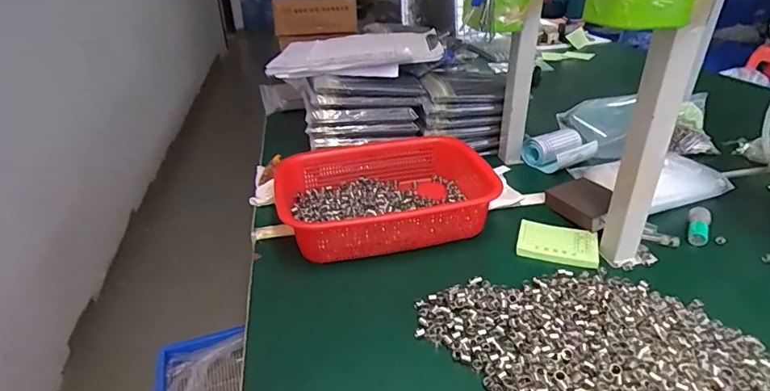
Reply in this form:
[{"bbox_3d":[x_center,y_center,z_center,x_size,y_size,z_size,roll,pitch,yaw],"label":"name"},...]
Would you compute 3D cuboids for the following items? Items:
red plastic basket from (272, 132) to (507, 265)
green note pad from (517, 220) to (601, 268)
[{"bbox_3d":[0.005,-0.003,0.623,0.295,0.063,0.206,-6,31,-10],"label":"red plastic basket"},{"bbox_3d":[0.222,0.060,0.578,0.096,0.007,0.079,9,32,16],"label":"green note pad"}]

